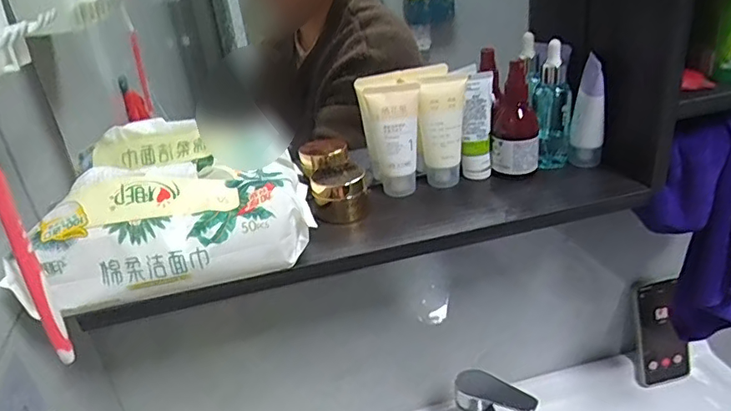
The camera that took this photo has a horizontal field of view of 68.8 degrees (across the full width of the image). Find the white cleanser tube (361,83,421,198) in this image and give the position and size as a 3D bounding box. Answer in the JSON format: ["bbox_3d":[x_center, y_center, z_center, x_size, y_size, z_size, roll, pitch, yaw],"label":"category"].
[{"bbox_3d":[0.029,-0.058,0.510,0.048,0.107,0.027,-7,27,0],"label":"white cleanser tube"}]

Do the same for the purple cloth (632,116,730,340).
[{"bbox_3d":[0.358,0.030,0.566,0.098,0.253,0.125,13,33,33],"label":"purple cloth"}]

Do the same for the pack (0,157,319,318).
[{"bbox_3d":[-0.156,0.014,0.437,0.224,0.091,0.115,-12,28,-11],"label":"pack"}]

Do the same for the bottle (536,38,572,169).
[{"bbox_3d":[0.189,-0.097,0.534,0.032,0.124,0.037,4,29,20],"label":"bottle"}]

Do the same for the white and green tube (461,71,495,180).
[{"bbox_3d":[0.112,-0.078,0.533,0.028,0.099,0.033,1,28,16],"label":"white and green tube"}]

